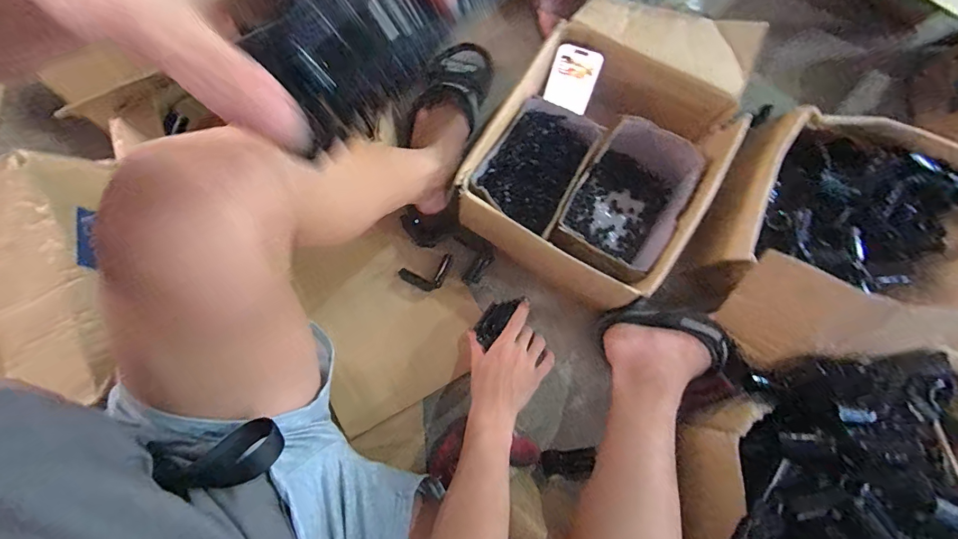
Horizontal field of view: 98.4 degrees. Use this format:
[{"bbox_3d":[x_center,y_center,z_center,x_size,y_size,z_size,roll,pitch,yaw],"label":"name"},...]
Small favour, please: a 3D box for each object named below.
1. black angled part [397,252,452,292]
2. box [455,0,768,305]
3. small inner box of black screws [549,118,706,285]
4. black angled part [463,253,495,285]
[{"bbox_3d":[-0.079,0.010,0.654,0.083,0.008,0.046,-19,81,-4],"label":"black angled part"},{"bbox_3d":[0.196,-0.191,0.632,0.317,0.121,0.435,28,81,4],"label":"box"},{"bbox_3d":[0.219,-0.101,0.632,0.145,0.104,0.225,31,81,5],"label":"small inner box of black screws"},{"bbox_3d":[0.001,-0.001,0.651,0.023,0.009,0.062,39,82,6],"label":"black angled part"}]

